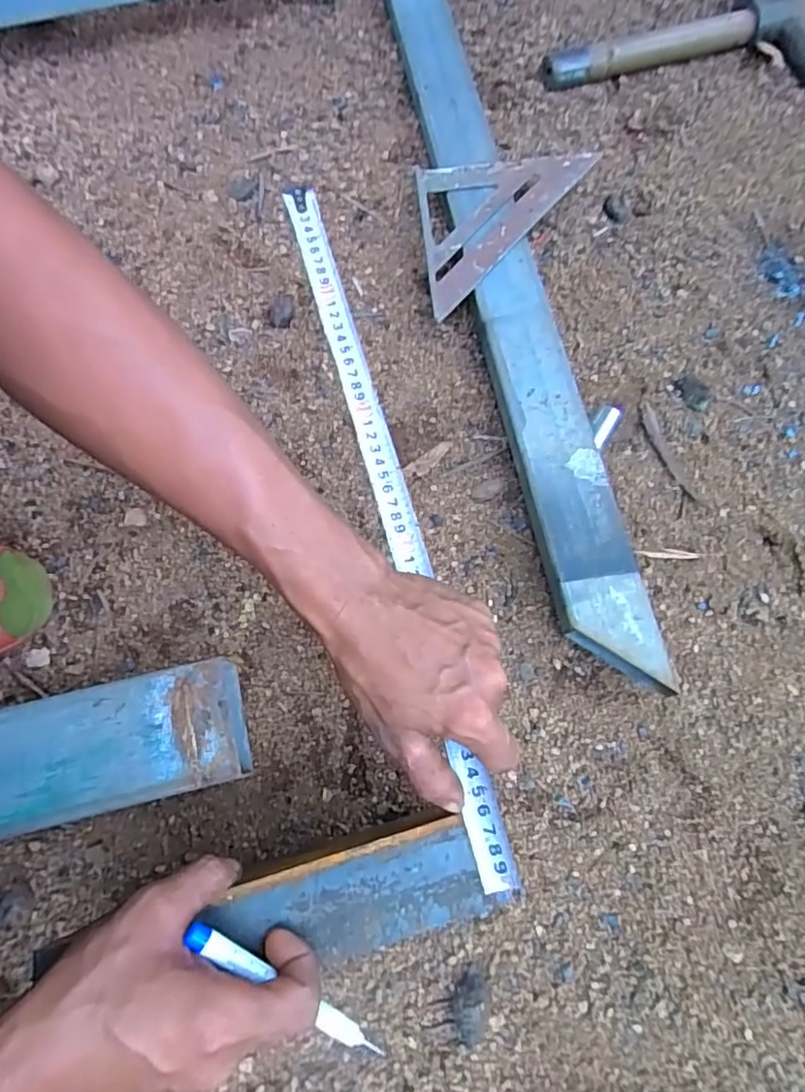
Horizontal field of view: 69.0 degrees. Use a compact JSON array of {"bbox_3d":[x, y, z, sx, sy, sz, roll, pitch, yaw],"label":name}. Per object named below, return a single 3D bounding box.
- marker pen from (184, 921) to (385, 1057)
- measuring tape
[{"bbox_3d":[-0.055,0.221,0.287,0.118,0.010,0.010,43,73,-11],"label":"marker pen"},{"bbox_3d":[-0.013,-0.048,0.389,0.025,0.008,0.491,-14,72,-6],"label":"measuring tape"}]

